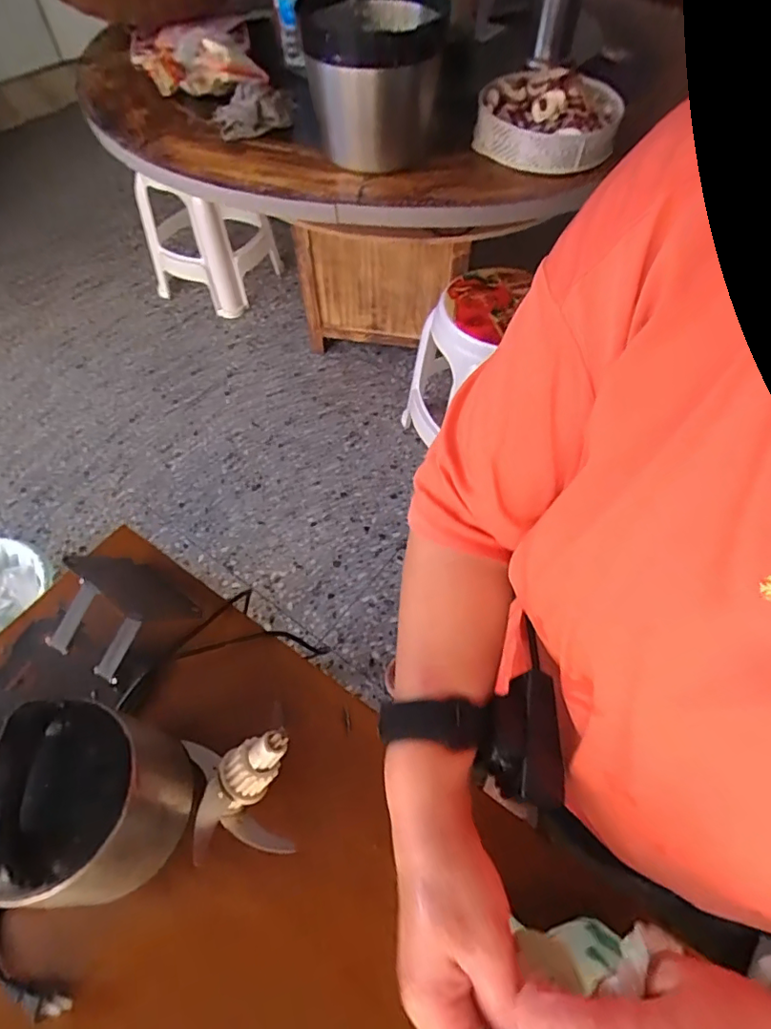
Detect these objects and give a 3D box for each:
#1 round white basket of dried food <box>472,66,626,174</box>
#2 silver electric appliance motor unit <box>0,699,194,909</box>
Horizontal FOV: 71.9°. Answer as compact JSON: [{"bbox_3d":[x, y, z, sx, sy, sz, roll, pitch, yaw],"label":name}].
[{"bbox_3d":[0.272,-0.664,0.884,0.235,0.083,0.186,14,60,8],"label":"round white basket of dried food"},{"bbox_3d":[-0.228,0.214,0.408,0.112,0.171,0.111,0,57,0],"label":"silver electric appliance motor unit"}]

